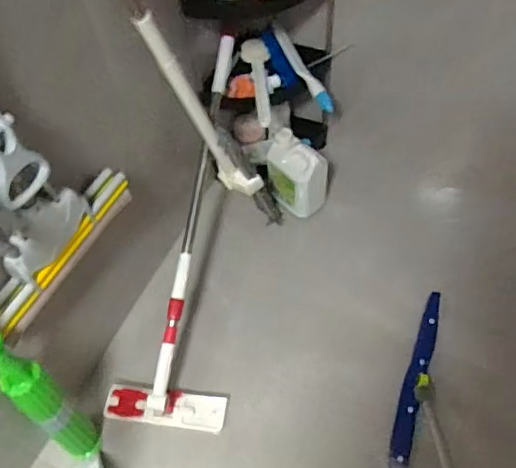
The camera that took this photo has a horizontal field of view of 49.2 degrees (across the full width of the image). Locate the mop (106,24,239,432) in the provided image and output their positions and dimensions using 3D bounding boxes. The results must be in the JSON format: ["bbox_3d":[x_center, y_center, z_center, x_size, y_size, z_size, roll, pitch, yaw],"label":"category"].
[{"bbox_3d":[-0.170,-0.005,1.353,0.255,0.111,0.904,7,79,6],"label":"mop"}]

